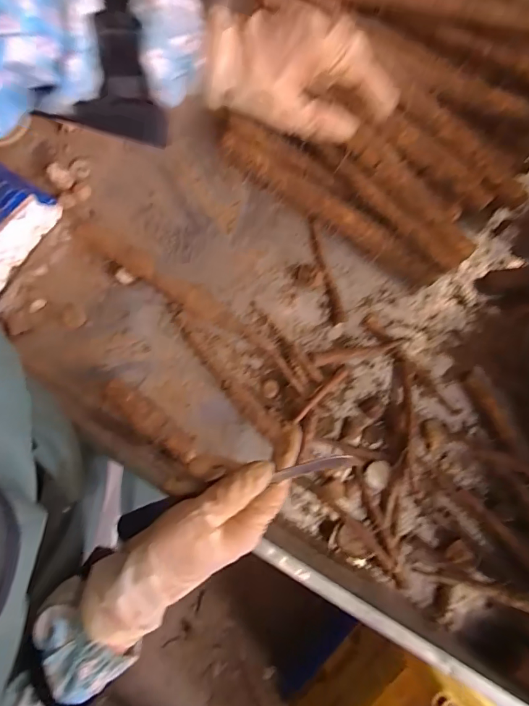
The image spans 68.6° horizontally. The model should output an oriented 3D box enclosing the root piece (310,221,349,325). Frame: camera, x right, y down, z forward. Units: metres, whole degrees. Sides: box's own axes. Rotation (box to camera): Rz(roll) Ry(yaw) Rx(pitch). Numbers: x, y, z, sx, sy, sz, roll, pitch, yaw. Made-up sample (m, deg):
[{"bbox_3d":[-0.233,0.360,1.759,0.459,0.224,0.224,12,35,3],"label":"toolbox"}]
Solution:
[{"bbox_3d":[0.073,-0.097,0.457,0.016,0.011,0.131,-11,83,-3],"label":"root piece"}]

